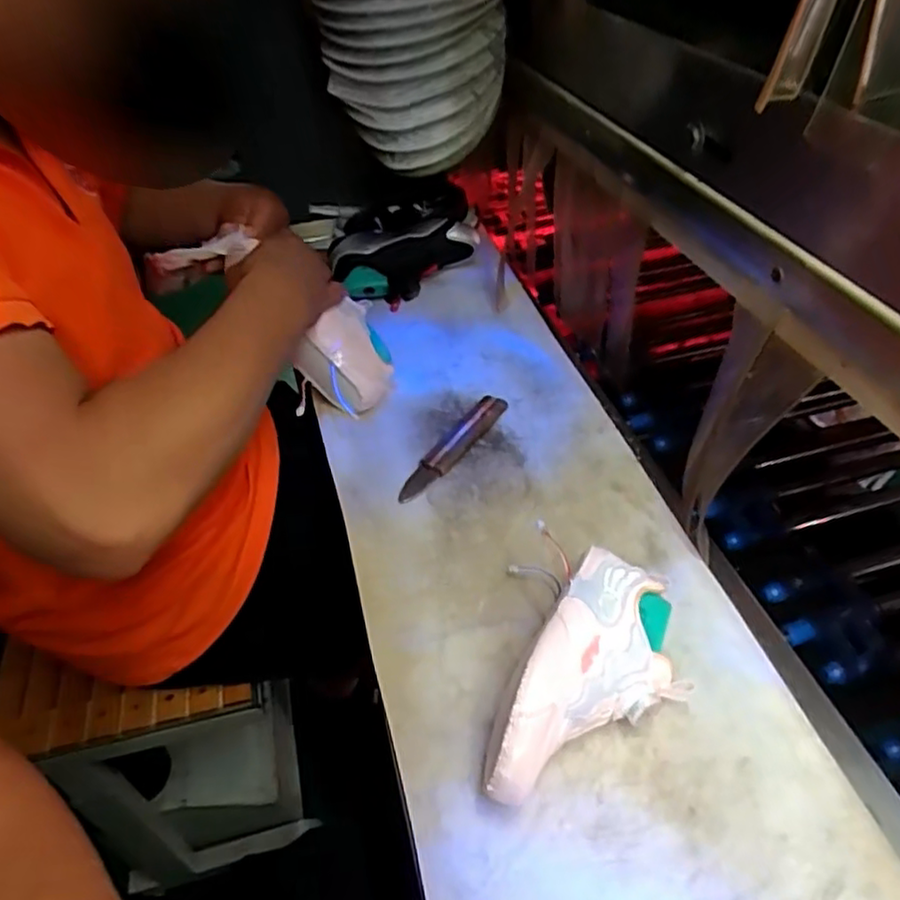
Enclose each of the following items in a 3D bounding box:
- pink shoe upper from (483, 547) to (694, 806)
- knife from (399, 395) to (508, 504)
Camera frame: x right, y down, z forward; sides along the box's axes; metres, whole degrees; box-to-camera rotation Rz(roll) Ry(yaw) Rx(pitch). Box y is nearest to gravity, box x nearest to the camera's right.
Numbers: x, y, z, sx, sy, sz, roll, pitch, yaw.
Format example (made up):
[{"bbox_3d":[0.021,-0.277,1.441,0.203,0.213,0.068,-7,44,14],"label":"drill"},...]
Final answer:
[{"bbox_3d":[0.092,0.147,0.426,0.092,0.074,0.191,31,52,31],"label":"pink shoe upper"},{"bbox_3d":[0.004,-0.004,0.639,0.027,0.014,0.157,25,49,27],"label":"knife"}]

